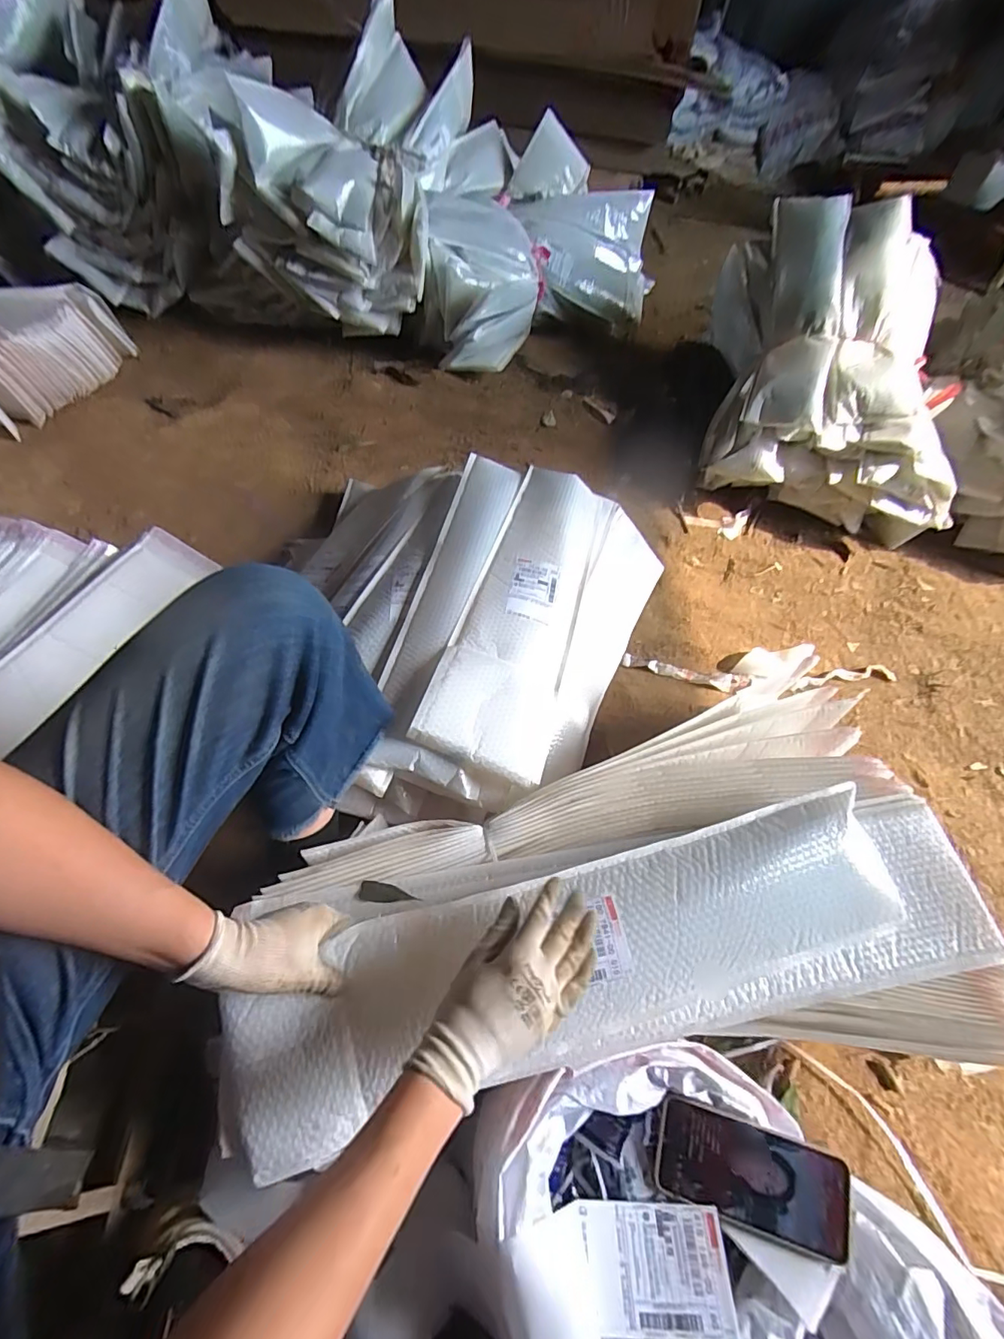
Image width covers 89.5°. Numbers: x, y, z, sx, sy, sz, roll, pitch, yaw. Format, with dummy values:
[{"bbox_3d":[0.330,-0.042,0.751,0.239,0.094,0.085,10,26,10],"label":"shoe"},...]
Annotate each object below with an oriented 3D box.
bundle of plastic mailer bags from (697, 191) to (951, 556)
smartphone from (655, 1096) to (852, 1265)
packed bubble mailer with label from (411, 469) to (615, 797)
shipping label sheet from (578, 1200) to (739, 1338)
[{"bbox_3d":[0.738,-0.711,1.164,0.468,0.409,0.725,9,58,1],"label":"bundle of plastic mailer bags"},{"bbox_3d":[0.227,0.463,0.463,0.159,0.012,0.078,9,69,16],"label":"smartphone"},{"bbox_3d":[0.052,-0.120,0.803,0.181,0.046,0.611,26,58,-8],"label":"packed bubble mailer with label"},{"bbox_3d":[0.133,0.513,0.433,0.124,0.010,0.077,5,41,-2],"label":"shipping label sheet"}]

